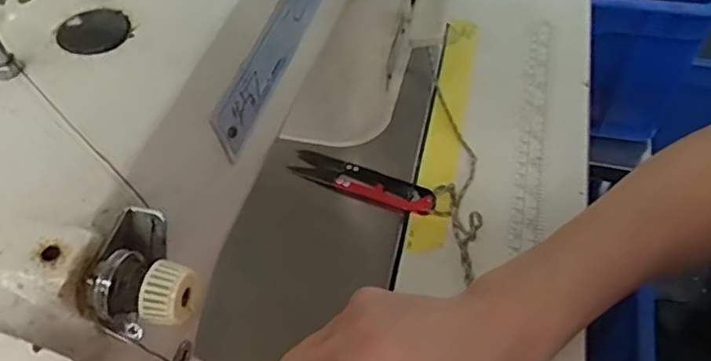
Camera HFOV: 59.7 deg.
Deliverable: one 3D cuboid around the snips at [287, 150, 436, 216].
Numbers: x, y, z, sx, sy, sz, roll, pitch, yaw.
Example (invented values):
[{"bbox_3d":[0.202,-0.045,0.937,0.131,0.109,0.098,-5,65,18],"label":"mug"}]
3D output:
[{"bbox_3d":[0.004,-0.001,0.421,0.103,0.007,0.023,20,56,17],"label":"snips"}]

